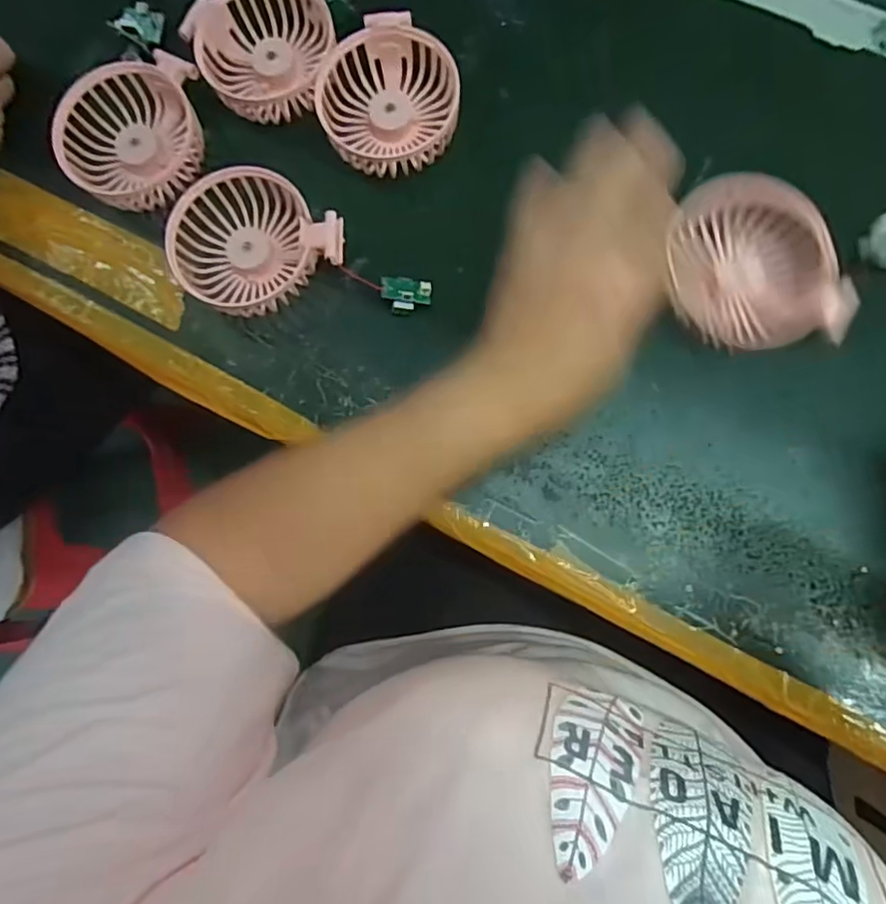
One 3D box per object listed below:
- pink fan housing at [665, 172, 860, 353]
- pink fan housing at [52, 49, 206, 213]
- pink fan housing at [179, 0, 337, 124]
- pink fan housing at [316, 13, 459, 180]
[{"bbox_3d":[0.182,-0.112,0.350,0.082,0.031,0.104,-11,80,2],"label":"pink fan housing"},{"bbox_3d":[-0.205,-0.210,0.394,0.086,0.034,0.091,-5,81,3],"label":"pink fan housing"},{"bbox_3d":[-0.116,-0.267,0.397,0.088,0.031,0.084,-1,81,4],"label":"pink fan housing"},{"bbox_3d":[-0.035,-0.231,0.387,0.086,0.031,0.094,-11,80,2],"label":"pink fan housing"}]

